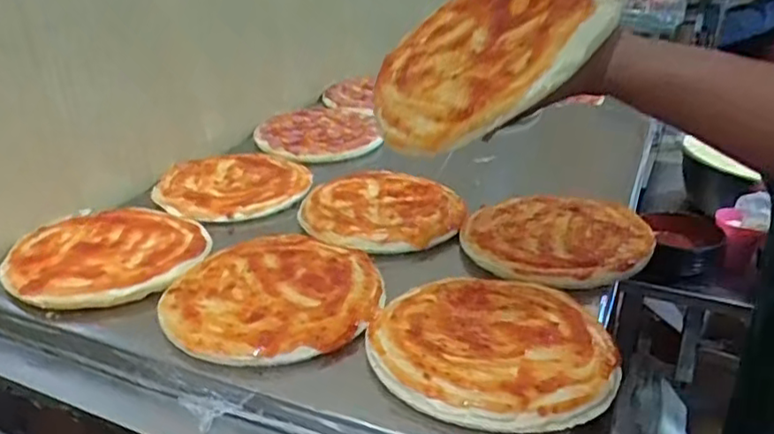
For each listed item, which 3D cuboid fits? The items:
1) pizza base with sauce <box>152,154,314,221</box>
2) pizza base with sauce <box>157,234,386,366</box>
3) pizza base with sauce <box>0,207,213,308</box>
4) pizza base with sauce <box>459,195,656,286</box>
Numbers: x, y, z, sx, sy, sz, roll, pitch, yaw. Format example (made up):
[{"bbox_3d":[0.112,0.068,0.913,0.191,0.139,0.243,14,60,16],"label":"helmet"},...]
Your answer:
[{"bbox_3d":[-0.202,-0.045,0.836,0.191,0.019,0.175,-7,27,-13],"label":"pizza base with sauce"},{"bbox_3d":[-0.104,0.067,0.593,0.191,0.008,0.188,1,27,3],"label":"pizza base with sauce"},{"bbox_3d":[-0.292,0.033,0.677,0.190,0.015,0.192,-4,27,-7],"label":"pizza base with sauce"},{"bbox_3d":[0.184,0.017,0.697,0.195,0.013,0.195,8,28,16],"label":"pizza base with sauce"}]

